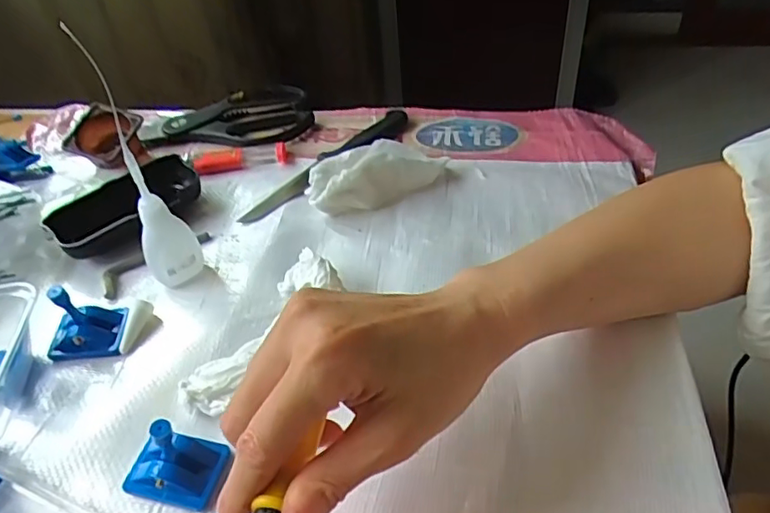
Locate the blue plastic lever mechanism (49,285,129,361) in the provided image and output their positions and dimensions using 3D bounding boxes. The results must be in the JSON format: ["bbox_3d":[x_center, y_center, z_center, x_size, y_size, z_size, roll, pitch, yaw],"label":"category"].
[{"bbox_3d":[-0.184,0.037,0.353,0.043,0.040,0.027,-5,44,1],"label":"blue plastic lever mechanism"}]

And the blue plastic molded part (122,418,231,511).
[{"bbox_3d":[-0.104,0.102,0.289,0.045,0.026,0.029,7,45,13],"label":"blue plastic molded part"}]

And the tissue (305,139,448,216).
[{"bbox_3d":[-0.005,-0.062,0.431,0.105,0.037,0.029,-20,46,-14],"label":"tissue"}]

